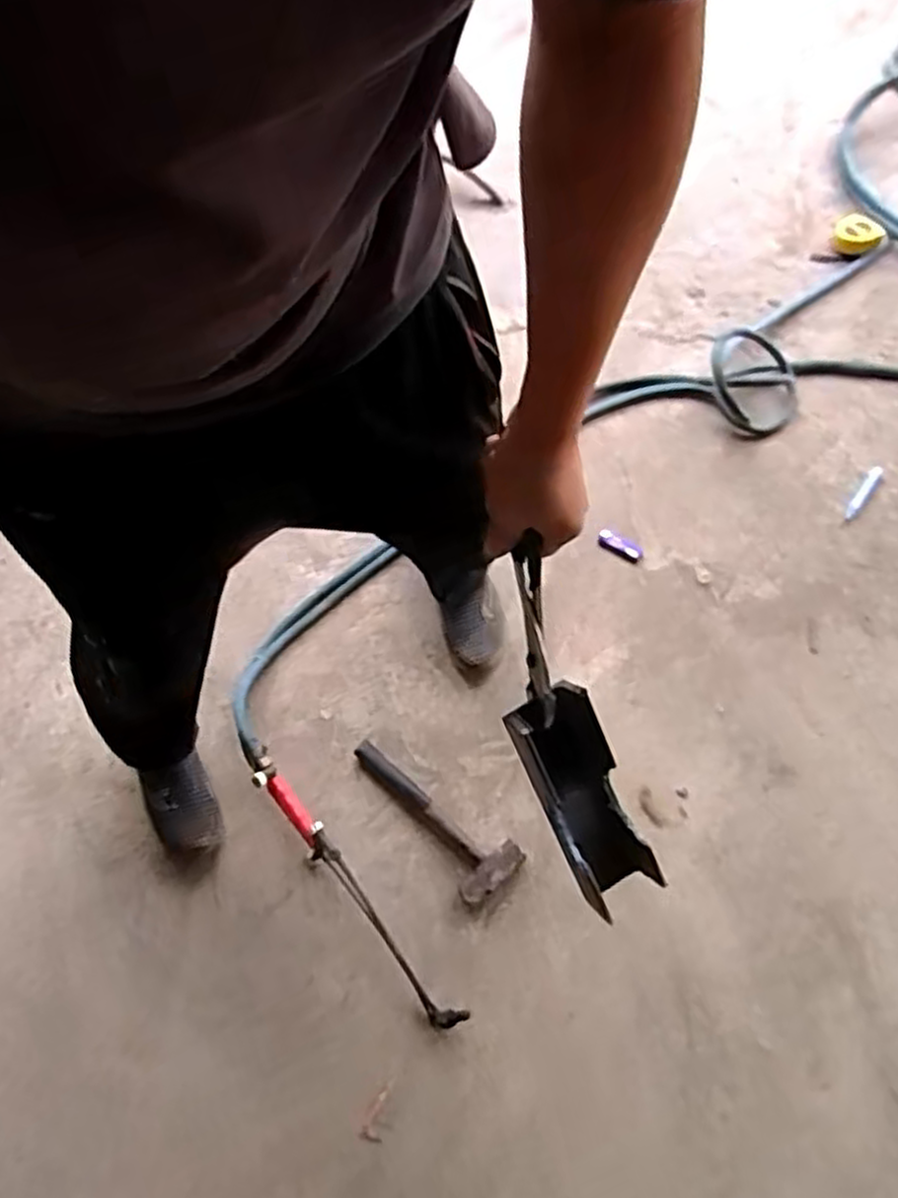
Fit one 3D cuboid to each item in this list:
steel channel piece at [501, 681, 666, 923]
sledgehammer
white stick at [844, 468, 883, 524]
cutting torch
[{"bbox_3d":[0.114,0.169,0.649,0.069,0.043,0.195,-25,104,-9],"label":"steel channel piece"},{"bbox_3d":[-0.034,0.339,1.238,0.311,0.039,0.106,40,74,15],"label":"sledgehammer"},{"bbox_3d":[0.768,-0.196,1.455,0.022,0.023,0.131,35,73,13],"label":"white stick"},{"bbox_3d":[-0.152,0.436,1.188,0.045,0.067,0.494,-39,73,-14],"label":"cutting torch"}]

